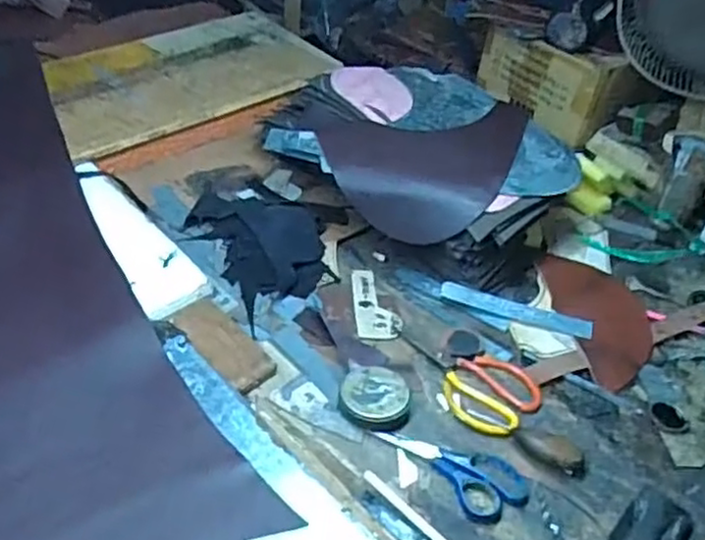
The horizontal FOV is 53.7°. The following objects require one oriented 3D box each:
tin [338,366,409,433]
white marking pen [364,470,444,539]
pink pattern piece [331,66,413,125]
[{"bbox_3d":[0.024,0.138,0.750,0.074,0.026,0.064,7,39,2],"label":"tin"},{"bbox_3d":[0.064,0.239,0.659,0.013,0.007,0.145,-26,48,-33],"label":"white marking pen"},{"bbox_3d":[0.031,-0.272,1.069,0.103,0.018,0.159,-13,46,-20],"label":"pink pattern piece"}]

